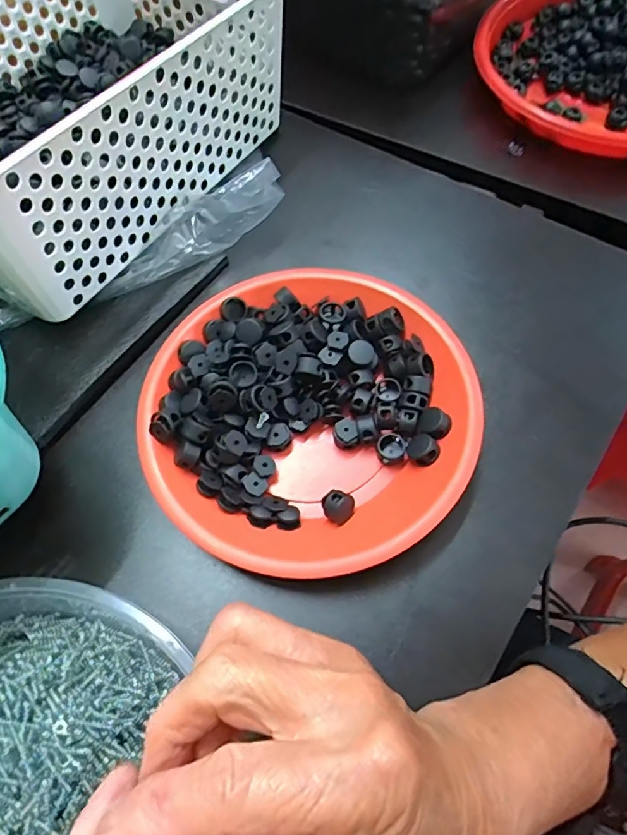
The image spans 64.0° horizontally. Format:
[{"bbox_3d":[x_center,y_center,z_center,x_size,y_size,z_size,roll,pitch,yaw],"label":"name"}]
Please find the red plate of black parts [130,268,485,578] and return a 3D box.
[{"bbox_3d":[-0.003,-0.005,0.302,0.189,0.037,0.187,-1,64,2],"label":"red plate of black parts"}]

